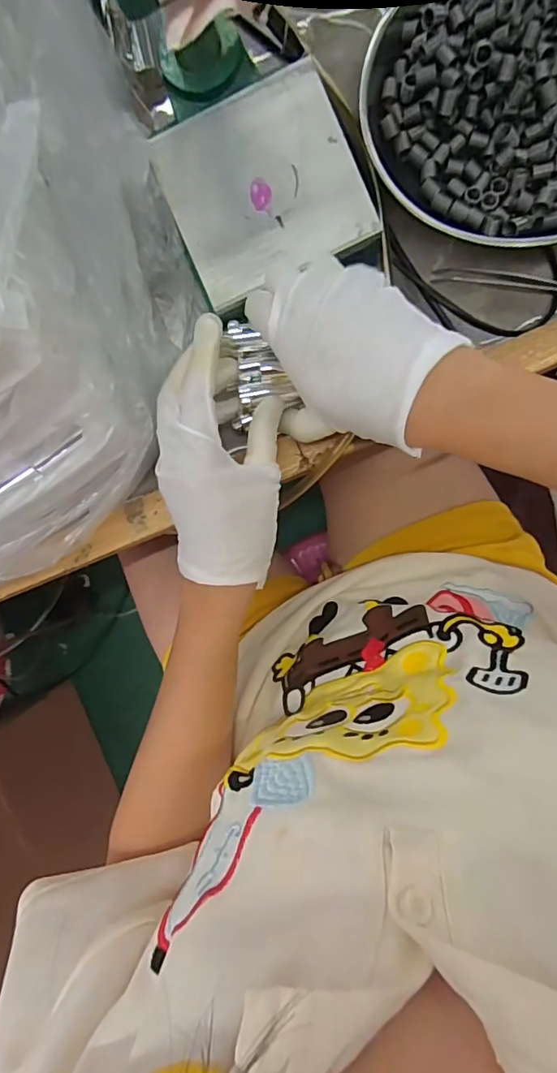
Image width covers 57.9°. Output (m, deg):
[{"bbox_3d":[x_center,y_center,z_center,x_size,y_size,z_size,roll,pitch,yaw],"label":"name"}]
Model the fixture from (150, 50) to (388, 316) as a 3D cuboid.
[{"bbox_3d":[-0.010,-0.228,0.327,0.118,0.004,0.116,-23,92,5],"label":"fixture"}]

